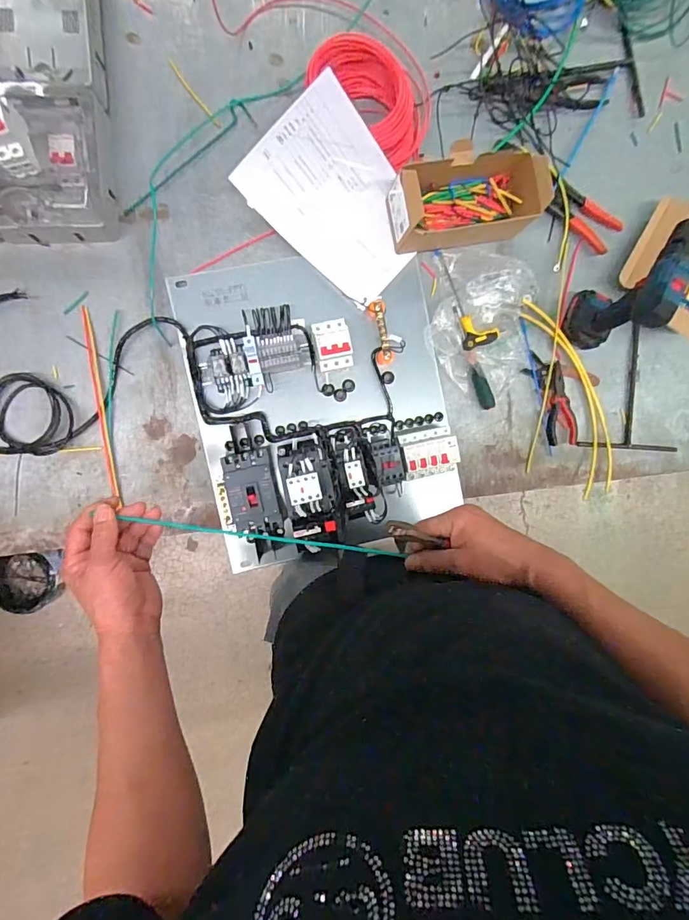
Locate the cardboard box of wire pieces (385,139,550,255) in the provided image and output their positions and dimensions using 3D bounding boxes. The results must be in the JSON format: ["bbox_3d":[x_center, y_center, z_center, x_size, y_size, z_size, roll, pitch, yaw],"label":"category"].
[{"bbox_3d":[0.197,-0.427,0.739,0.241,0.090,0.128,-12,95,-5],"label":"cardboard box of wire pieces"}]

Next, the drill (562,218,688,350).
[{"bbox_3d":[0.460,-0.277,0.722,0.070,0.202,0.168,31,91,-7],"label":"drill"}]

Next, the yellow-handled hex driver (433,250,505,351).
[{"bbox_3d":[0.218,-0.287,0.788,0.079,0.018,0.179,-19,96,-4],"label":"yellow-handled hex driver"}]

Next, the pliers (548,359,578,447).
[{"bbox_3d":[0.396,-0.101,0.816,0.058,0.013,0.145,-3,94,-6],"label":"pliers"}]

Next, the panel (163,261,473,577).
[{"bbox_3d":[-0.031,-0.100,0.718,0.416,0.133,0.475,-12,95,-5],"label":"panel"}]

